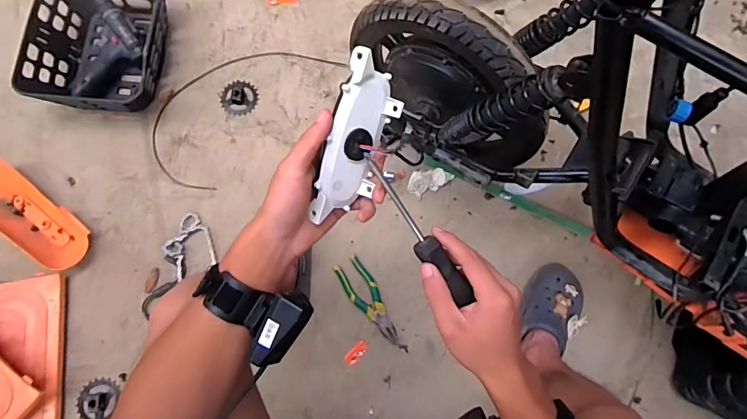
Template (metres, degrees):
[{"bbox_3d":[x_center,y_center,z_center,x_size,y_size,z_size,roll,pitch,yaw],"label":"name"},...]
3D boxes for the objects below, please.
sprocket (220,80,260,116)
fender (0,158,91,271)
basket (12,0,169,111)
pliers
[{"bbox_3d":[-0.310,-0.259,0.995,0.087,0.009,0.084,0,78,-1],"label":"sprocket"},{"bbox_3d":[-0.737,0.007,0.893,0.330,0.046,0.115,35,80,6],"label":"fender"},{"bbox_3d":[-0.599,-0.378,0.964,0.271,0.112,0.333,3,78,-1],"label":"basket"},{"bbox_3d":[-0.009,0.191,0.880,0.061,0.013,0.196,-31,81,-7],"label":"pliers"}]

